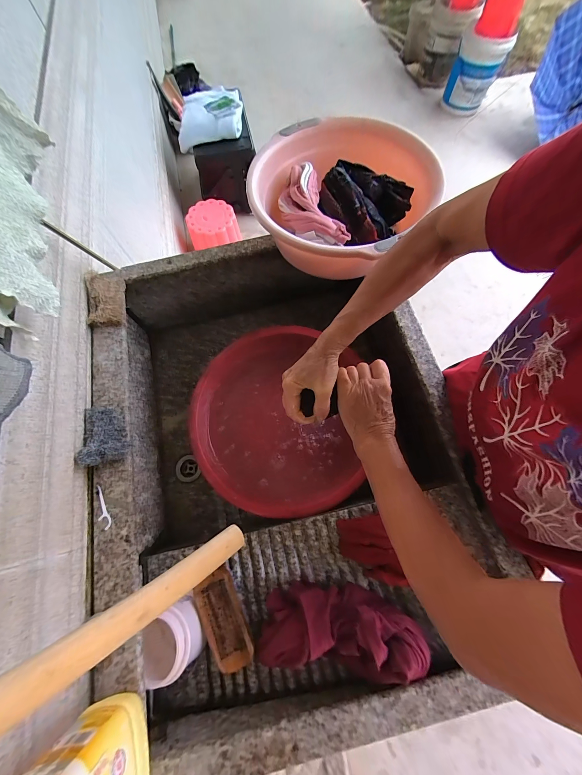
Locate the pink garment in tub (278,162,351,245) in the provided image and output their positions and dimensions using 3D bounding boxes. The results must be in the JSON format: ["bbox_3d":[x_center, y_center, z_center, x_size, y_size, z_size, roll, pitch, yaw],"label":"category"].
[{"bbox_3d":[0.030,-0.315,0.503,0.077,0.052,0.190,-18,71,-4],"label":"pink garment in tub"}]

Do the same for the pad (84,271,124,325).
[{"bbox_3d":[-0.355,-0.175,0.540,0.060,0.033,0.119,-11,71,-2],"label":"pad"}]

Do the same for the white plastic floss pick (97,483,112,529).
[{"bbox_3d":[-0.290,0.184,0.433,0.017,0.004,0.067,-30,73,-8],"label":"white plastic floss pick"}]

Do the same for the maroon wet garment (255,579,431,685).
[{"bbox_3d":[0.065,0.333,0.392,0.227,0.066,0.092,-5,70,16],"label":"maroon wet garment"}]

